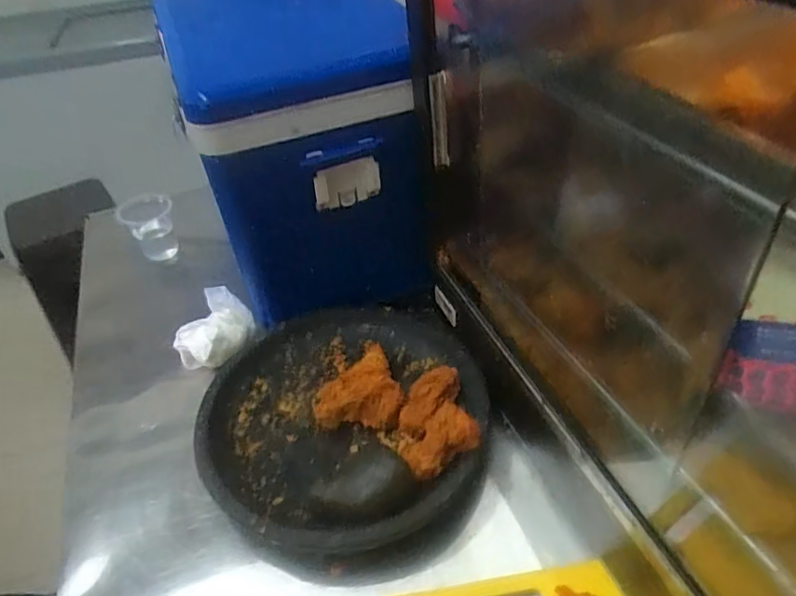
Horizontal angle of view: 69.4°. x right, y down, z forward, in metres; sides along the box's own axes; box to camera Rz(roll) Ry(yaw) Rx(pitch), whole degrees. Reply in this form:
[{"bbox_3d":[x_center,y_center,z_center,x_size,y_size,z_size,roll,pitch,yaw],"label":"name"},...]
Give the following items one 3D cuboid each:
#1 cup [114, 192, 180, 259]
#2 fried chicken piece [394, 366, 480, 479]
[{"bbox_3d":[-0.443,-0.124,1.035,0.088,0.117,0.098,-27,46,-21],"label":"cup"},{"bbox_3d":[0.040,0.141,0.668,0.086,0.064,0.139,-9,42,-4],"label":"fried chicken piece"}]

